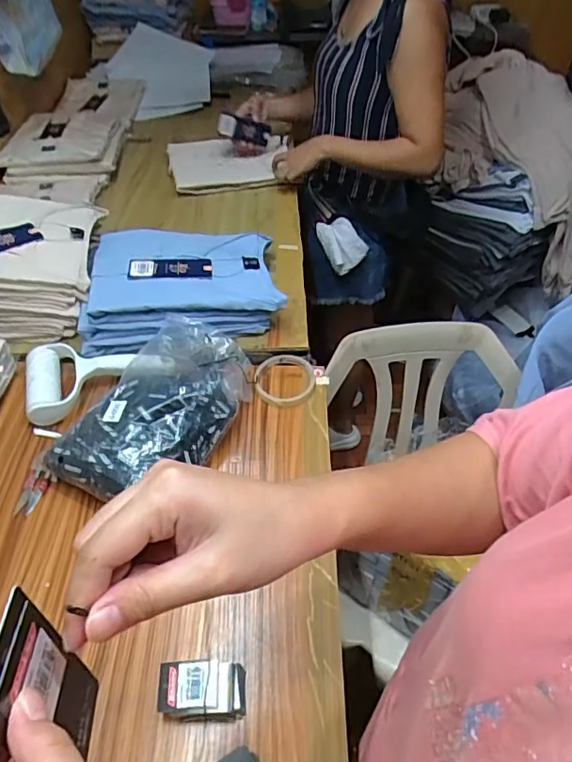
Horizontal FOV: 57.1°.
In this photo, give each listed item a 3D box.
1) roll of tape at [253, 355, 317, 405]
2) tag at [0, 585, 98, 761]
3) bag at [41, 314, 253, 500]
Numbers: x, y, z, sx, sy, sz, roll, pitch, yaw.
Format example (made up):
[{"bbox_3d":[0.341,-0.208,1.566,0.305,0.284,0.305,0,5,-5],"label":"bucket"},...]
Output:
[{"bbox_3d":[0.001,-0.005,0.727,0.080,0.017,0.098,19,50,17],"label":"roll of tape"},{"bbox_3d":[-0.099,0.131,0.220,0.004,0.094,0.047,-6,42,2],"label":"tag"},{"bbox_3d":[-0.152,0.032,0.654,0.164,0.075,0.264,16,49,14],"label":"bag"}]

